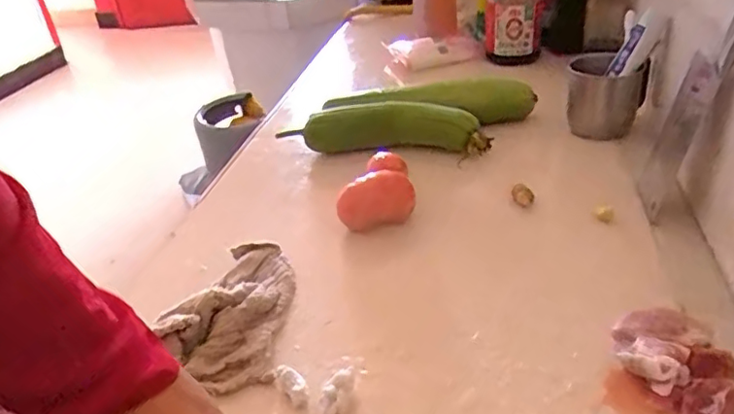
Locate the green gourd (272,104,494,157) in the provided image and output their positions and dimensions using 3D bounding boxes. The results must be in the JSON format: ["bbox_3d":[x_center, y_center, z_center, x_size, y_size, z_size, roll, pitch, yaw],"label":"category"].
[{"bbox_3d":[0.034,-0.123,0.940,0.311,0.055,0.090,2,32,13],"label":"green gourd"}]

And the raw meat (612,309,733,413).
[{"bbox_3d":[0.260,0.128,0.485,0.076,0.037,0.107,-20,34,-23],"label":"raw meat"}]

